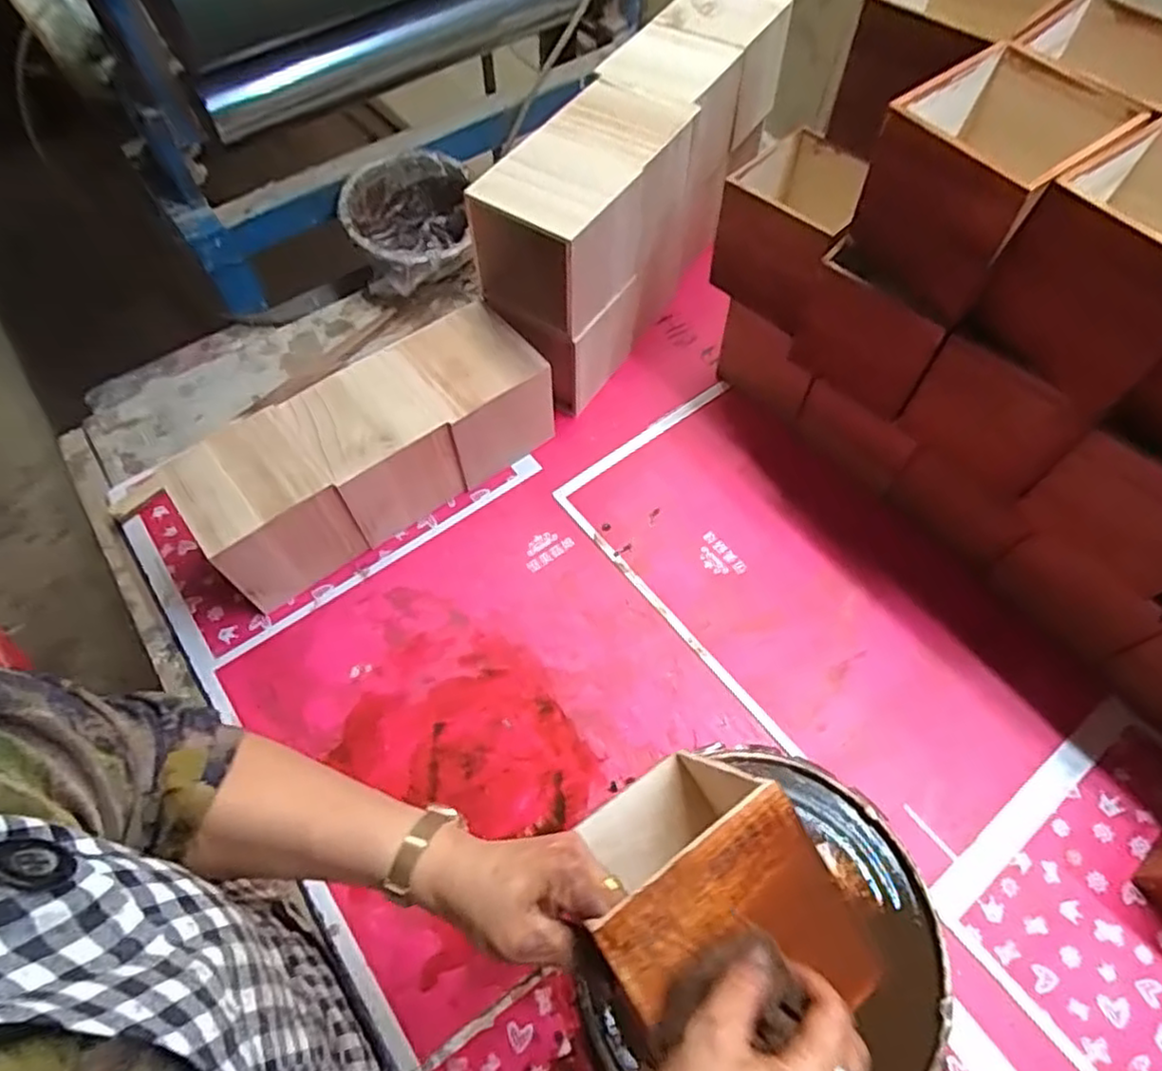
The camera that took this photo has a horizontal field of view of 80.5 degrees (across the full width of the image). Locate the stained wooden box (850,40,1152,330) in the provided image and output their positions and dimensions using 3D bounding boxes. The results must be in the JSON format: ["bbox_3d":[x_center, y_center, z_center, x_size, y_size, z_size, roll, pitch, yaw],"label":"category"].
[{"bbox_3d":[0.322,-0.282,0.553,0.148,0.127,0.133,-38,66,-18],"label":"stained wooden box"}]

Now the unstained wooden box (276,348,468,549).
[{"bbox_3d":[-0.211,-0.096,0.733,0.138,0.130,0.121,-34,65,-17],"label":"unstained wooden box"}]

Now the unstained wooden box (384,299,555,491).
[{"bbox_3d":[-0.119,-0.158,0.780,0.124,0.144,0.145,-35,65,-17],"label":"unstained wooden box"}]

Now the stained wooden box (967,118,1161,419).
[{"bbox_3d":[0.399,-0.194,0.500,0.137,0.120,0.123,-35,66,-17],"label":"stained wooden box"}]

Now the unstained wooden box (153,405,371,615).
[{"bbox_3d":[-0.314,-0.026,0.689,0.127,0.131,0.122,-36,66,-17],"label":"unstained wooden box"}]

